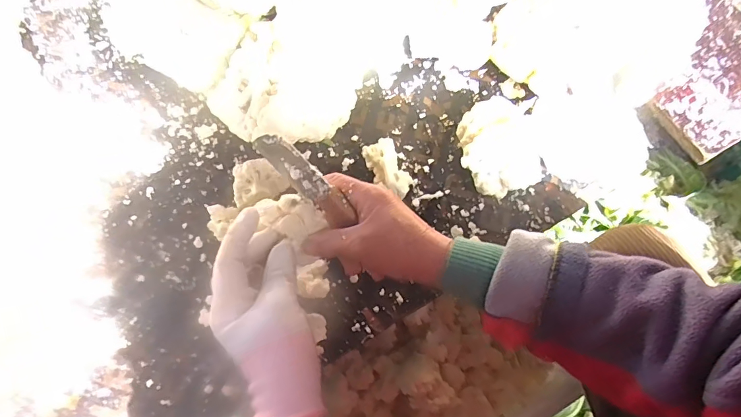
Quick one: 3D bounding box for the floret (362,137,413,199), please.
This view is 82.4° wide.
[{"bbox_3d":[0.021,-0.044,0.466,0.040,0.031,0.068,-26,73,-9],"label":"floret"}]

